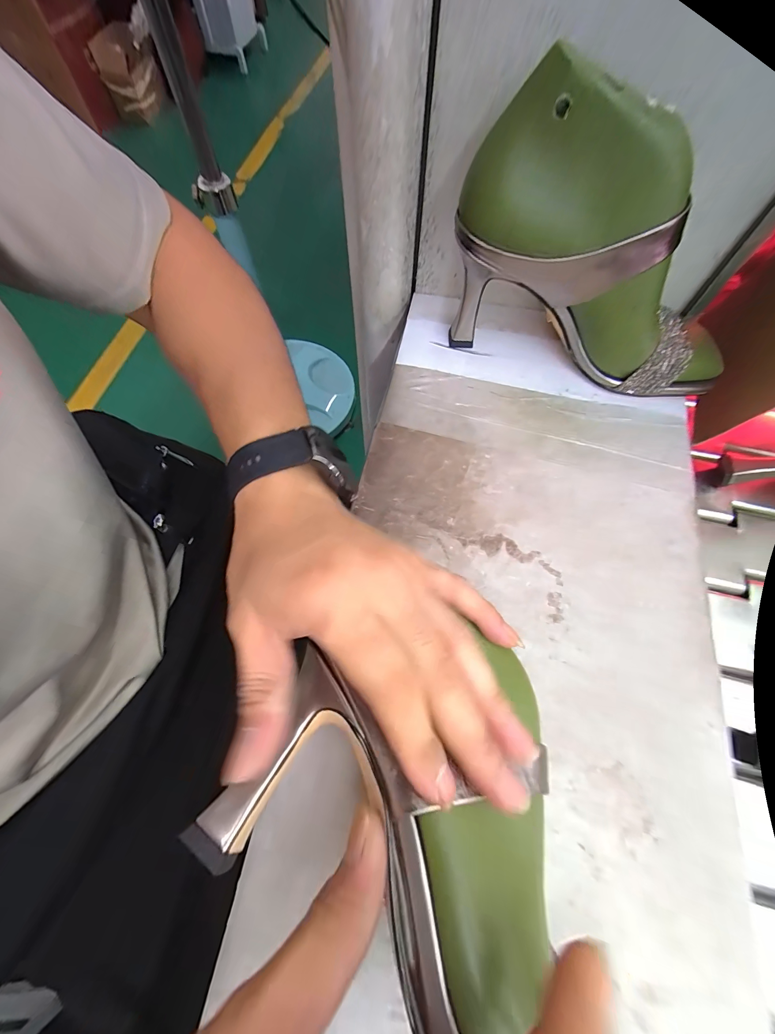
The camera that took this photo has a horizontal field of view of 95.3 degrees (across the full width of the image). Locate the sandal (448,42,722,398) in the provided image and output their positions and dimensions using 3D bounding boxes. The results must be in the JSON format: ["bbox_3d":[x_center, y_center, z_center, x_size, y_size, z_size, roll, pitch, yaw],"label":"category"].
[{"bbox_3d":[0.156,-0.178,0.241,0.219,0.156,0.079,15,69,7],"label":"sandal"}]

